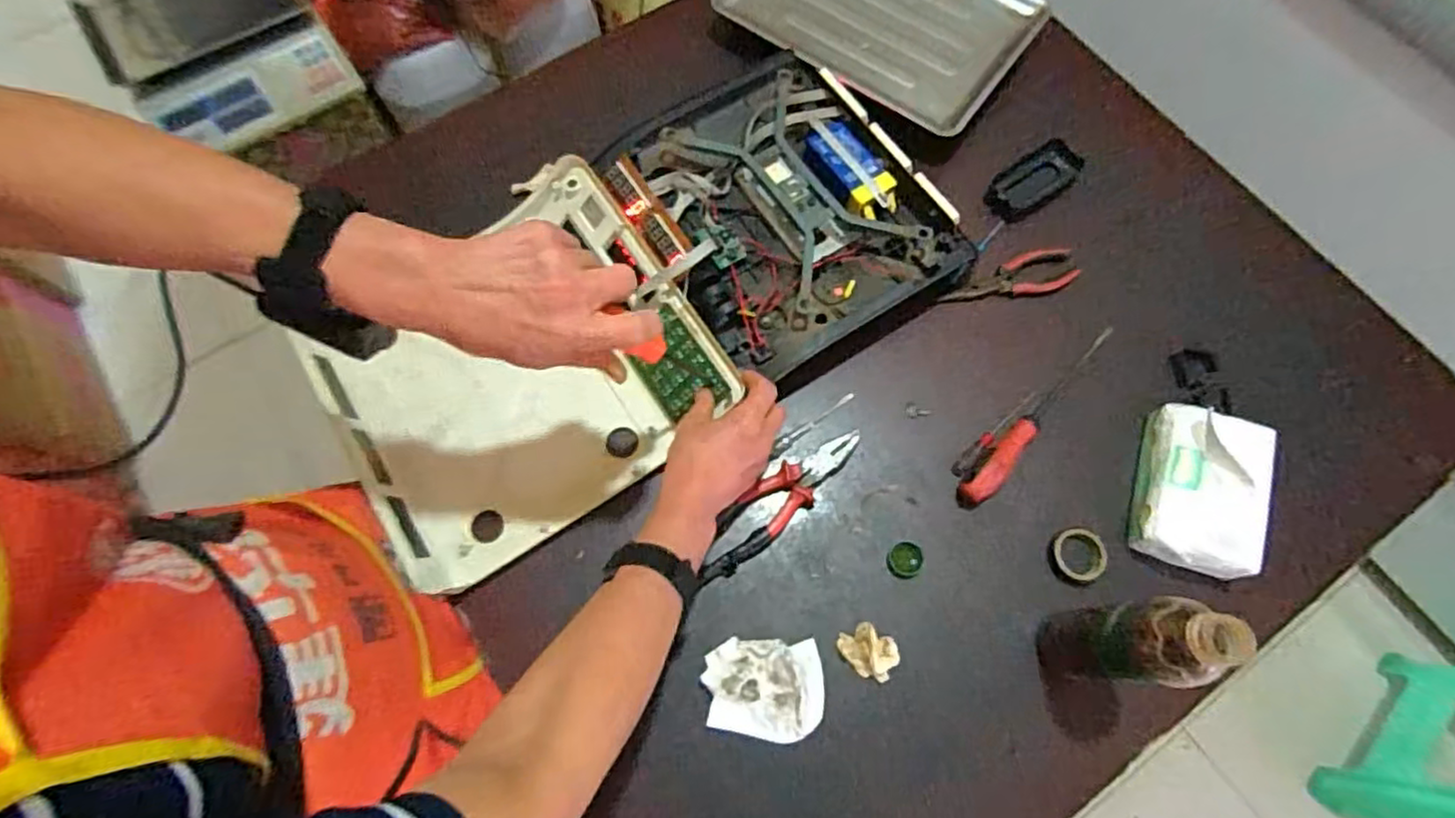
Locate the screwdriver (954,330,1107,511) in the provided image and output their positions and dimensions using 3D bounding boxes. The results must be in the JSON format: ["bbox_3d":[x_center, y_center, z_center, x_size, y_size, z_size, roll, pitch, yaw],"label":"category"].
[{"bbox_3d":[0.311,0.003,0.673,0.028,0.031,0.251,42,76,13],"label":"screwdriver"}]

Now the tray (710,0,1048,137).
[{"bbox_3d":[0.180,-0.481,0.813,0.336,0.028,0.253,34,74,11],"label":"tray"}]

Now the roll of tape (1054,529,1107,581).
[{"bbox_3d":[0.327,0.134,0.632,0.047,0.013,0.044,0,71,0],"label":"roll of tape"}]

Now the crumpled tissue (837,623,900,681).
[{"bbox_3d":[0.125,0.214,0.605,0.052,0.020,0.039,27,73,9],"label":"crumpled tissue"}]

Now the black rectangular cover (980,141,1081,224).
[{"bbox_3d":[0.348,-0.258,0.777,0.122,0.009,0.058,-36,75,-12],"label":"black rectangular cover"}]

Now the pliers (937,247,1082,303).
[{"bbox_3d":[0.299,-0.140,0.729,0.153,0.007,0.046,-14,72,-5],"label":"pliers"}]

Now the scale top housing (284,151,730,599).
[{"bbox_3d":[-0.212,-0.047,0.675,0.346,0.065,0.330,-33,74,-11],"label":"scale top housing"}]

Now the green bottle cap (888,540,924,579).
[{"bbox_3d":[0.165,0.138,0.629,0.030,0.014,0.031,0,71,0],"label":"green bottle cap"}]

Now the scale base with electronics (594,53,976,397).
[{"bbox_3d":[0.053,-0.205,0.712,0.293,0.061,0.317,-31,74,-10],"label":"scale base with electronics"}]

